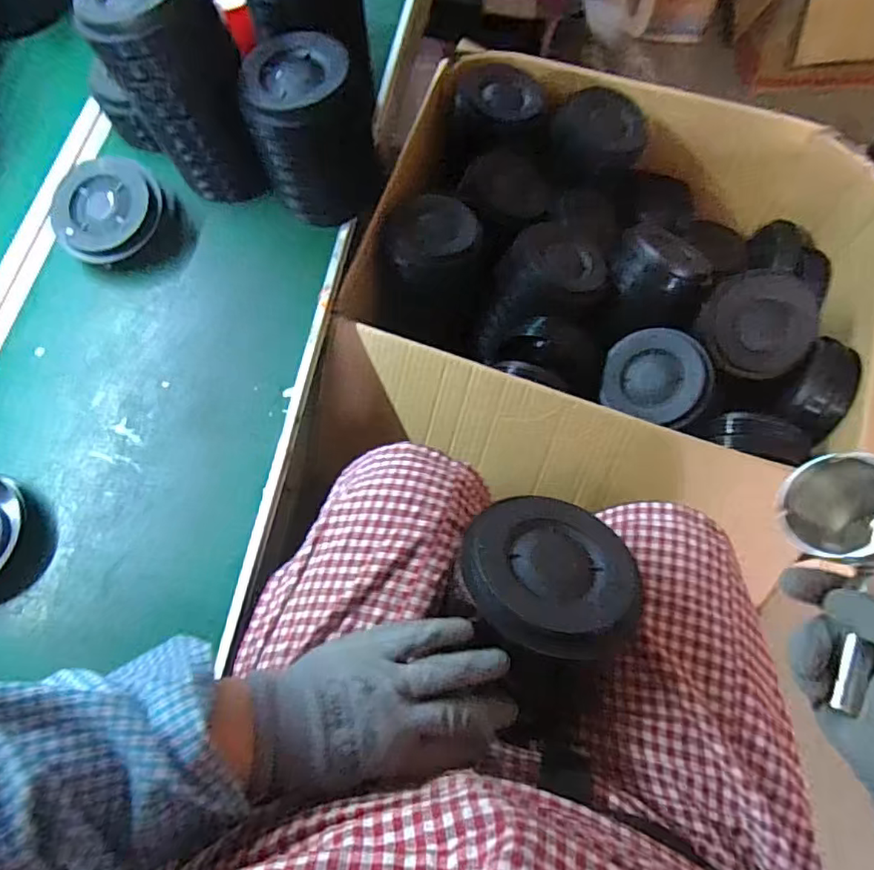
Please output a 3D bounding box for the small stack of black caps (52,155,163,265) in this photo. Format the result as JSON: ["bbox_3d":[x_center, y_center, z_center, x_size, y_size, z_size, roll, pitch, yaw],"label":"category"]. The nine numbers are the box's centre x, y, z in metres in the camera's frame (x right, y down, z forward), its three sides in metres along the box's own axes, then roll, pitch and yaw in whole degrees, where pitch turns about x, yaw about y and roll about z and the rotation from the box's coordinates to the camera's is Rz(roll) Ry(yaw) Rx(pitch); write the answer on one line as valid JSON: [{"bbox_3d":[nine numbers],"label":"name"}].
[{"bbox_3d":[-0.366,-0.248,0.639,0.120,0.052,0.108,-39,73,-12],"label":"small stack of black caps"}]

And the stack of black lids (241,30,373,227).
[{"bbox_3d":[-0.135,-0.330,0.623,0.118,0.144,0.113,-10,69,-3],"label":"stack of black lids"}]

